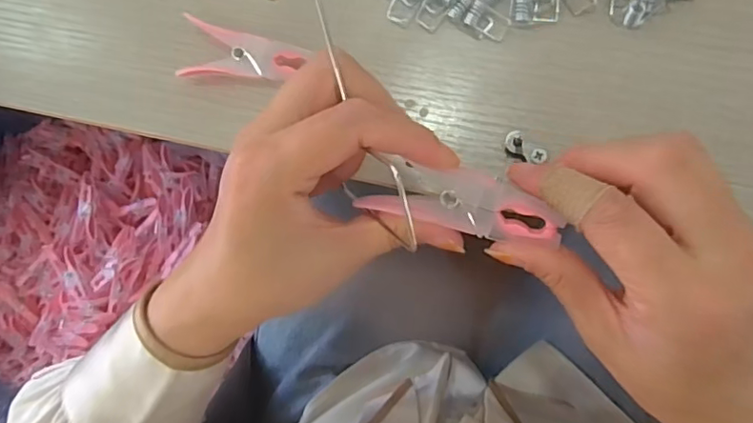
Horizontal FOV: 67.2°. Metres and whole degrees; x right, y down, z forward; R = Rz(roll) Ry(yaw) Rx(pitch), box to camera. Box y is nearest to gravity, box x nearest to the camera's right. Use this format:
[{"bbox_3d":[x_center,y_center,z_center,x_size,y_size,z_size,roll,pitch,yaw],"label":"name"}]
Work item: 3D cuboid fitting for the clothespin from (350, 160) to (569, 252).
[{"bbox_3d":[0.032,-0.004,0.217,0.076,0.008,0.022,11,88,7],"label":"clothespin"}]

